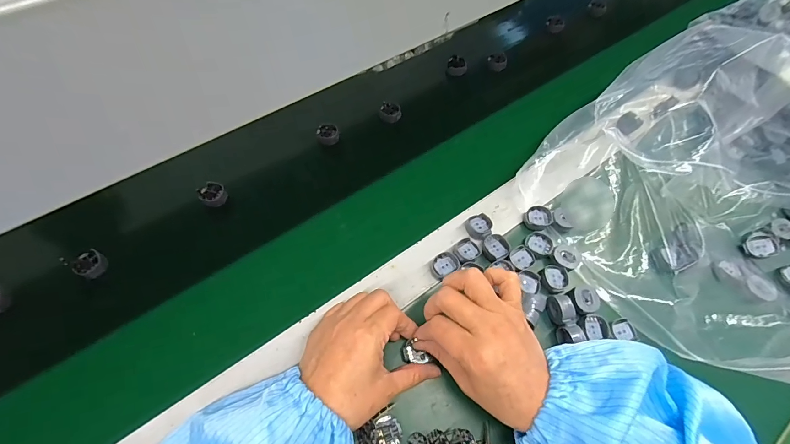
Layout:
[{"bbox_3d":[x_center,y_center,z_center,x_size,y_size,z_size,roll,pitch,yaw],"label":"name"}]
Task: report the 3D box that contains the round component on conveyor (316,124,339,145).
[{"bbox_3d":[-0.085,-0.111,0.460,0.027,0.015,0.023,-12,64,-10],"label":"round component on conveyor"}]

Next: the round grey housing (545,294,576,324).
[{"bbox_3d":[0.163,0.085,0.354,0.015,0.020,0.026,-13,65,-11],"label":"round grey housing"}]

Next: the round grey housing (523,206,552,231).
[{"bbox_3d":[0.162,-0.004,0.409,0.028,0.009,0.028,2,63,-4],"label":"round grey housing"}]

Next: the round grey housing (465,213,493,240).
[{"bbox_3d":[0.094,0.006,0.401,0.027,0.011,0.028,2,63,-4],"label":"round grey housing"}]

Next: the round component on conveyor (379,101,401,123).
[{"bbox_3d":[-0.006,-0.146,0.483,0.028,0.016,0.021,11,62,1],"label":"round component on conveyor"}]

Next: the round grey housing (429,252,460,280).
[{"bbox_3d":[0.051,0.044,0.377,0.030,0.010,0.025,-25,67,-16],"label":"round grey housing"}]

